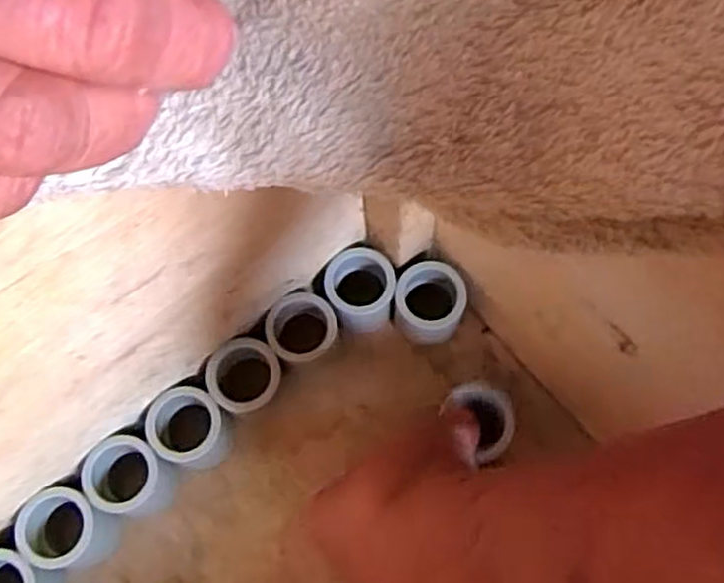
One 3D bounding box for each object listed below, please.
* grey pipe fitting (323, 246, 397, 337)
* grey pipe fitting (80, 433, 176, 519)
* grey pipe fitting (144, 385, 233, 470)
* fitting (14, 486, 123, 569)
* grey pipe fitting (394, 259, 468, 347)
[{"bbox_3d":[-0.001,0.001,0.354,0.030,0.037,0.031,-4,71,0],"label":"grey pipe fitting"},{"bbox_3d":[-0.098,0.082,0.331,0.034,0.037,0.030,25,73,9],"label":"grey pipe fitting"},{"bbox_3d":[-0.075,0.061,0.336,0.030,0.038,0.031,0,71,1],"label":"grey pipe fitting"},{"bbox_3d":[-0.124,0.101,0.325,0.032,0.038,0.030,5,71,3],"label":"fitting"},{"bbox_3d":[0.031,0.006,0.351,0.030,0.036,0.030,0,71,1],"label":"grey pipe fitting"}]

